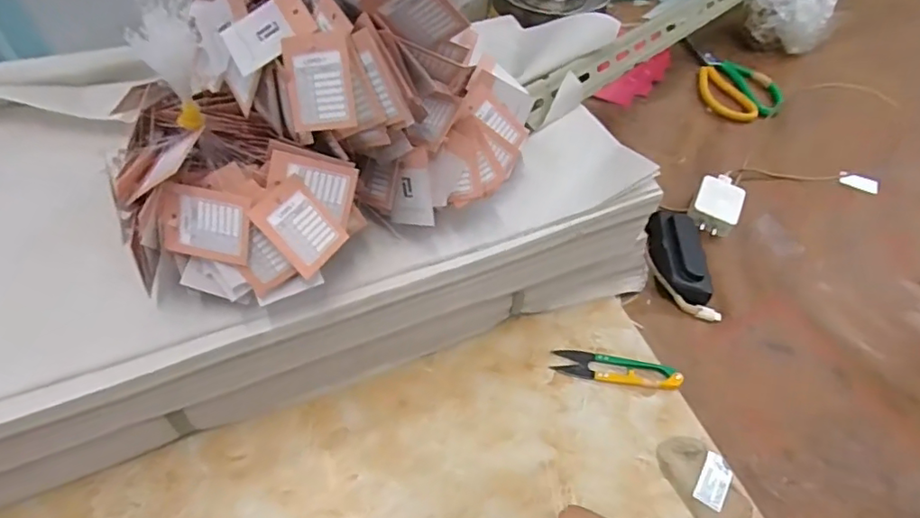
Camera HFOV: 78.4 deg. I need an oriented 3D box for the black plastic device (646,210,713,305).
[{"bbox_3d":[0.209,-0.003,0.541,0.047,0.019,0.101,3,53,-2],"label":"black plastic device"}]

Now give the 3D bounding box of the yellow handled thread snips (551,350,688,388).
[{"bbox_3d":[0.128,0.089,0.459,0.101,0.010,0.024,10,53,4],"label":"yellow handled thread snips"}]

